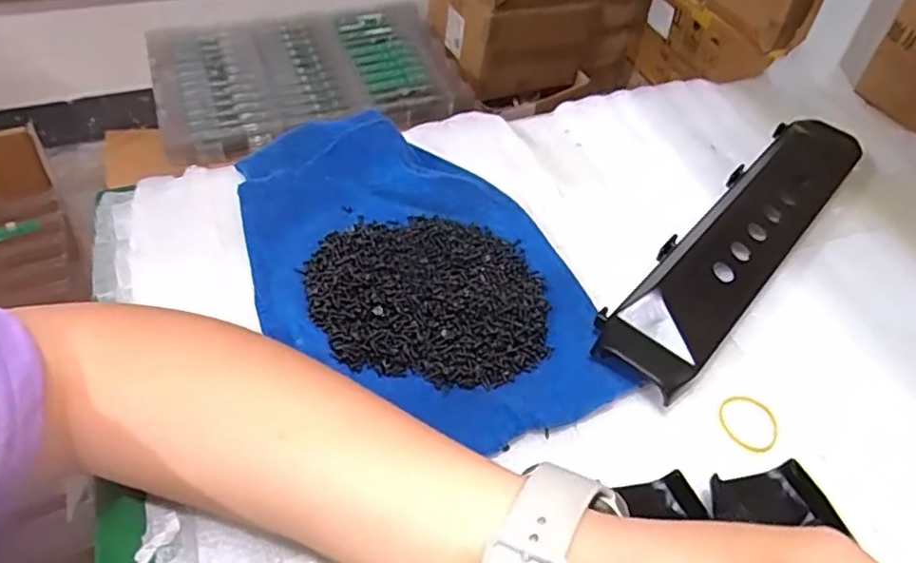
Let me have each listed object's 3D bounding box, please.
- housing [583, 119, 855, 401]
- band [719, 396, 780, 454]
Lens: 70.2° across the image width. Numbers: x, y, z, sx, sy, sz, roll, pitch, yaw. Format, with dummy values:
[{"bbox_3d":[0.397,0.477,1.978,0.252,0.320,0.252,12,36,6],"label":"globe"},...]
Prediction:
[{"bbox_3d":[0.171,-0.028,0.390,0.055,0.033,0.258,35,54,24],"label":"housing"},{"bbox_3d":[0.145,0.070,0.322,0.027,0.004,0.031,-9,49,-12],"label":"band"}]

